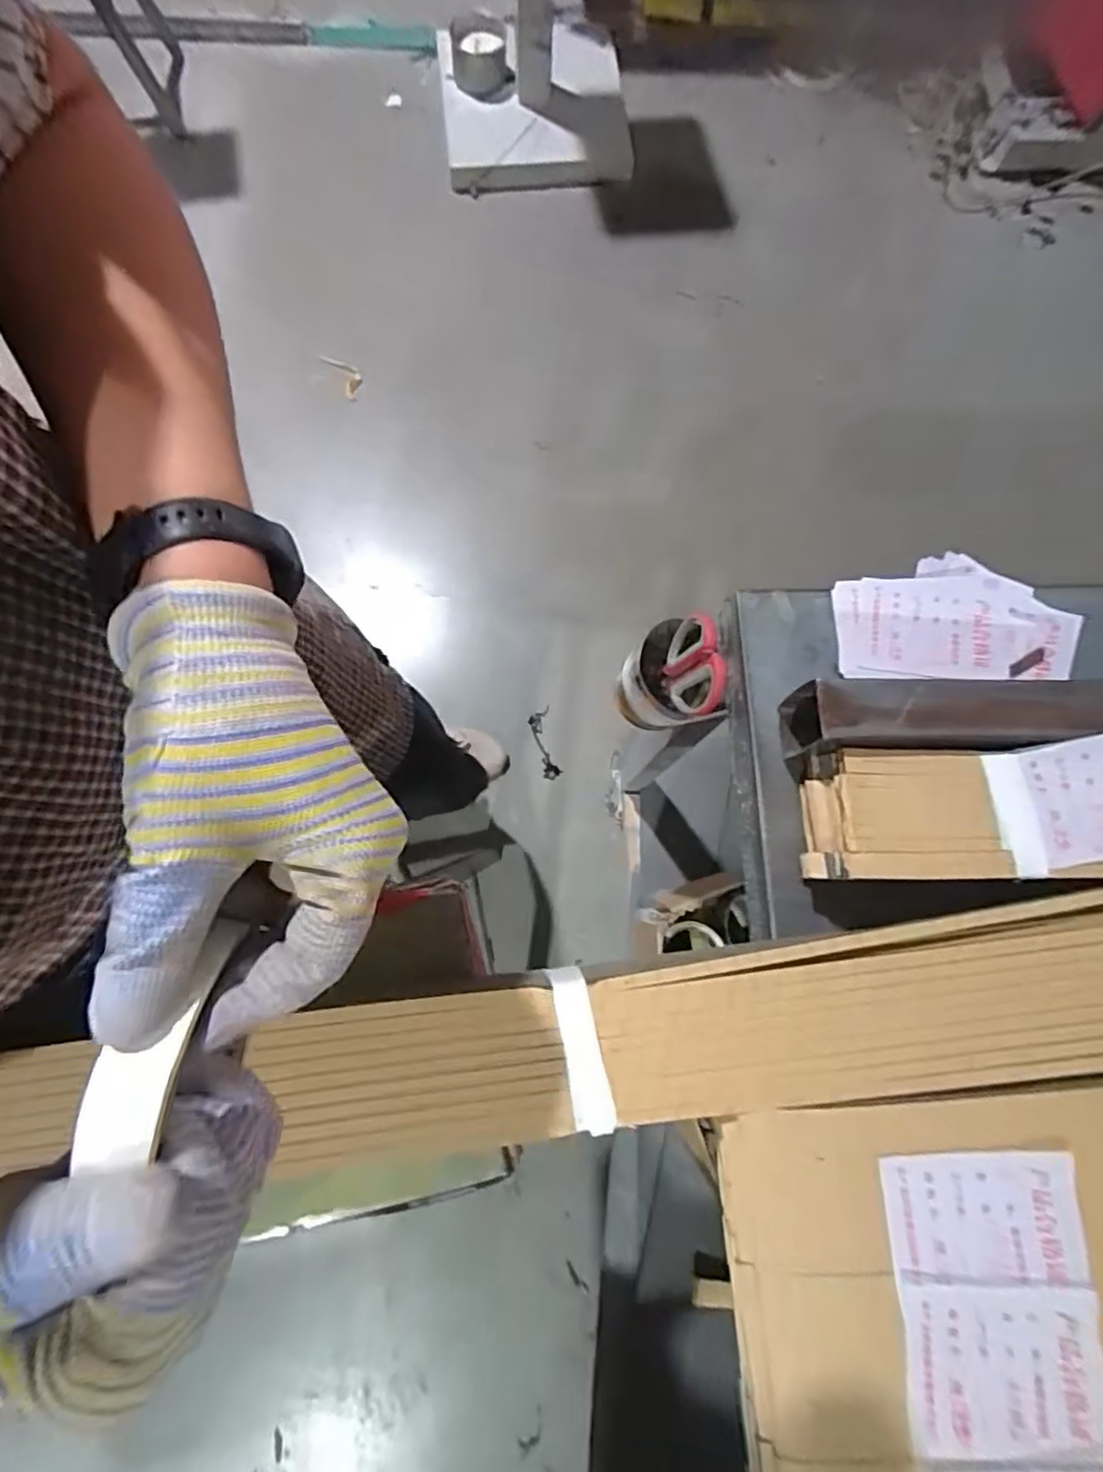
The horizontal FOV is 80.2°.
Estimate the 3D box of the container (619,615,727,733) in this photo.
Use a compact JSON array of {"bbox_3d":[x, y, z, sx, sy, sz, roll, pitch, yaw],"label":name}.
[{"bbox_3d":[0.103,-0.052,0.588,0.075,0.124,0.097,-17,79,-6],"label":"container"}]

